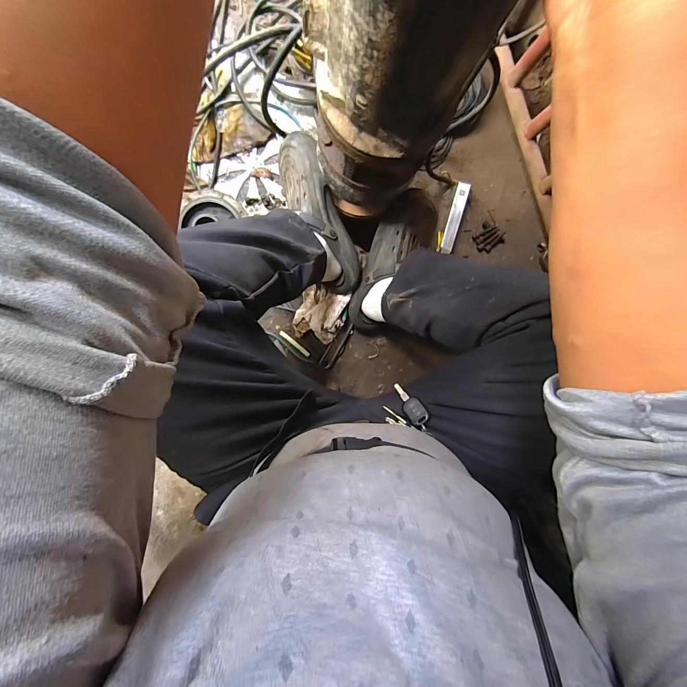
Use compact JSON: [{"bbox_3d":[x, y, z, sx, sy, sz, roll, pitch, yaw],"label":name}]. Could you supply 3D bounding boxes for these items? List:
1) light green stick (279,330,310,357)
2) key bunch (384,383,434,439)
[{"bbox_3d":[-0.117,0.001,0.767,0.088,0.006,0.011,40,92,-7],"label":"light green stick"},{"bbox_3d":[0.091,0.089,0.447,0.019,0.065,0.057,35,68,-44],"label":"key bunch"}]

